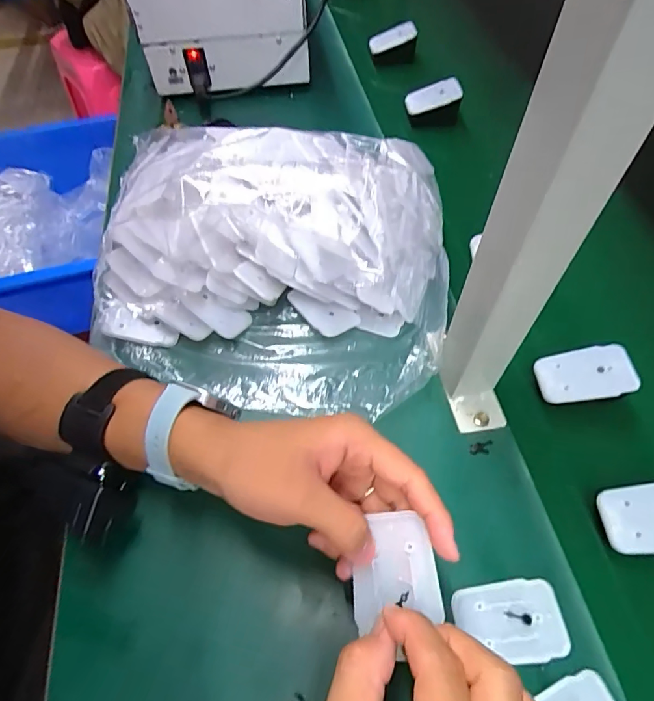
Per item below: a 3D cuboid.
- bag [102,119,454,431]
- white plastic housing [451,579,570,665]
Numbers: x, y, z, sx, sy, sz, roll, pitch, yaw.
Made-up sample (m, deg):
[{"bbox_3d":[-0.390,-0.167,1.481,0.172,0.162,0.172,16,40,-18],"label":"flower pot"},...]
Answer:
[{"bbox_3d":[-0.052,-0.097,0.423,0.339,0.105,0.284,16,59,11],"label":"bag"},{"bbox_3d":[0.117,0.172,0.293,0.069,0.004,0.044,-4,57,-1],"label":"white plastic housing"}]

